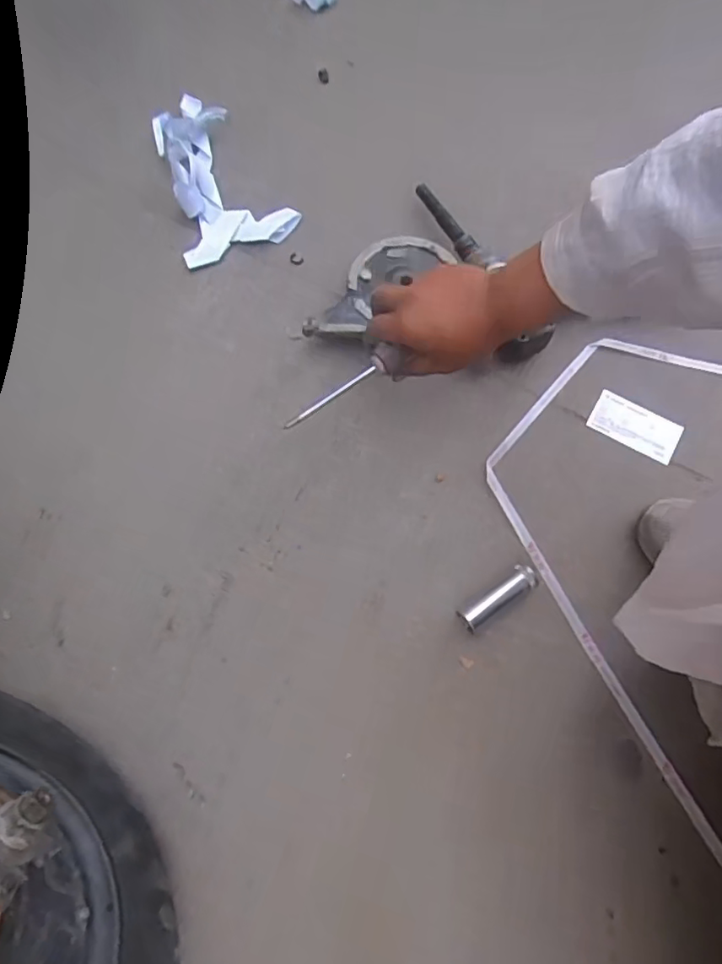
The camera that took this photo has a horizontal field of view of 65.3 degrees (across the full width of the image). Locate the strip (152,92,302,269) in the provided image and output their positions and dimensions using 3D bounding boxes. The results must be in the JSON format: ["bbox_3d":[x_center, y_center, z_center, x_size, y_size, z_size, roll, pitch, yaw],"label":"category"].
[{"bbox_3d":[-0.178,-0.394,0.687,0.140,0.048,0.262,-19,72,-7],"label":"strip"}]

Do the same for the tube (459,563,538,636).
[{"bbox_3d":[0.126,0.106,0.518,0.077,0.025,0.023,-33,74,-11],"label":"tube"}]

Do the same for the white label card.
[{"bbox_3d":[0.289,-0.060,0.593,0.090,0.005,0.049,29,73,9],"label":"white label card"}]

